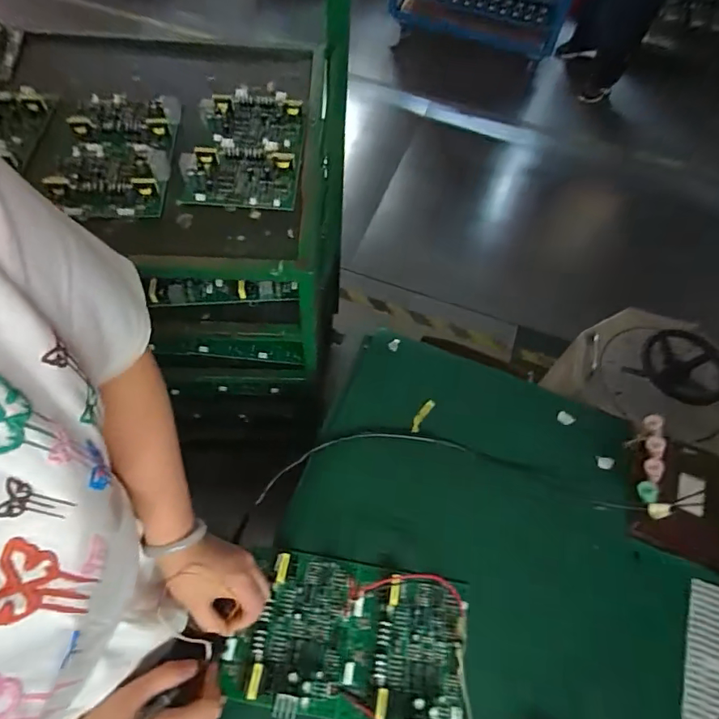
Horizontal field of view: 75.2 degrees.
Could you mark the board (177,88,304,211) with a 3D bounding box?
[{"bbox_3d":[-0.162,-0.318,0.681,0.148,0.033,0.246,3,58,-2],"label":"board"}]

